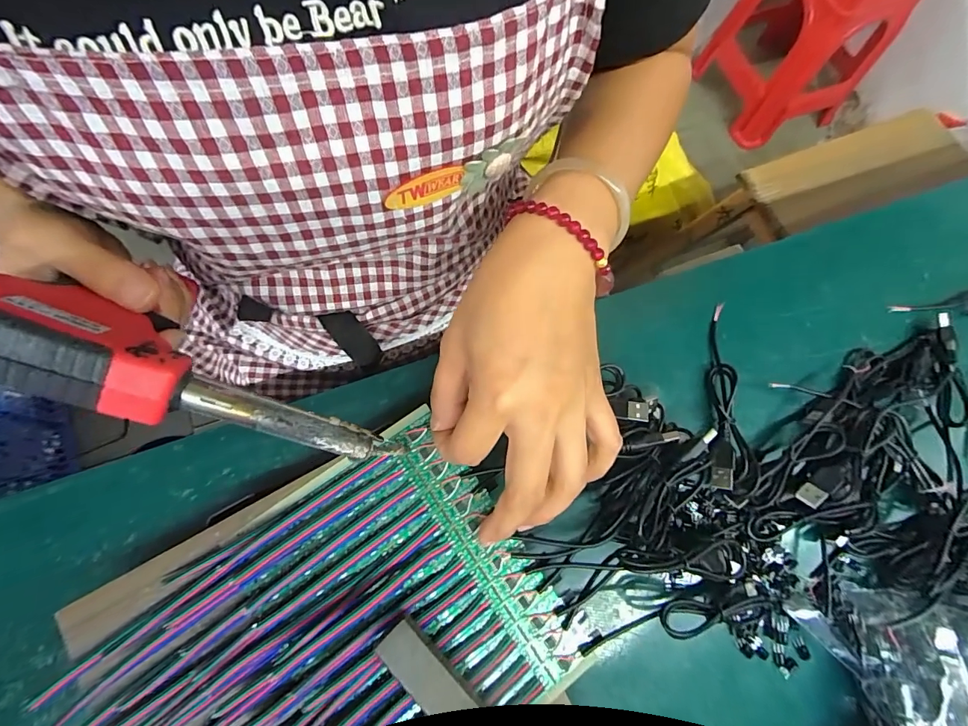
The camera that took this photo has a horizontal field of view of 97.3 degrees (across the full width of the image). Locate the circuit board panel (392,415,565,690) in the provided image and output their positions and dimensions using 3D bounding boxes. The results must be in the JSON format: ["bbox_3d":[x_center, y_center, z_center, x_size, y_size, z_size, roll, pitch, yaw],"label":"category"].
[{"bbox_3d":[-0.001,0.100,0.236,0.032,0.004,0.149,-33,81,-12],"label":"circuit board panel"}]

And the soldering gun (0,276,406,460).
[{"bbox_3d":[-0.128,0.012,0.196,0.172,0.044,0.046,26,70,-22],"label":"soldering gun"}]

